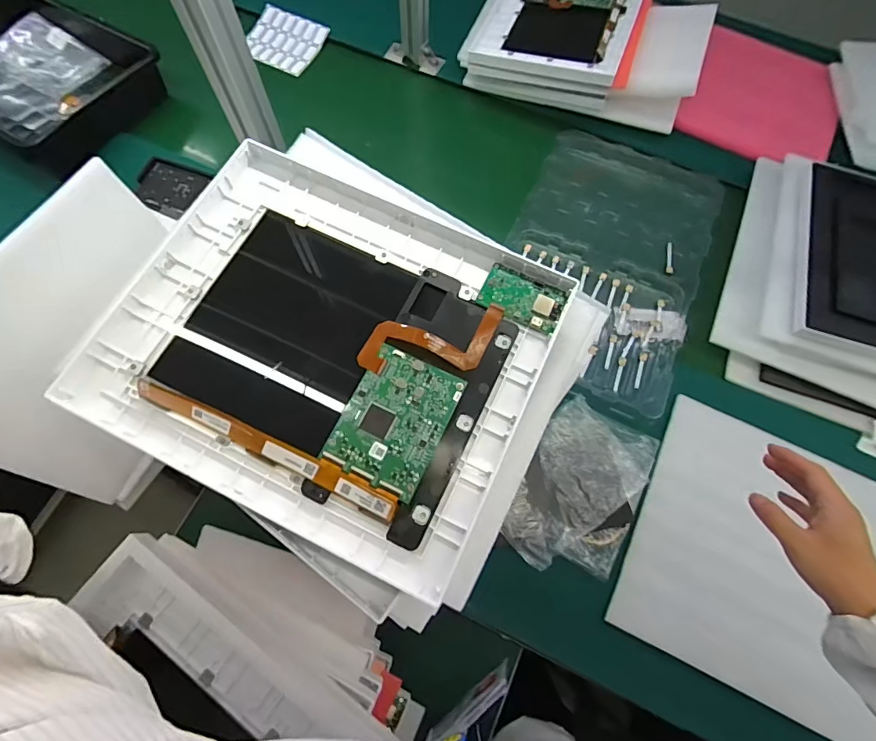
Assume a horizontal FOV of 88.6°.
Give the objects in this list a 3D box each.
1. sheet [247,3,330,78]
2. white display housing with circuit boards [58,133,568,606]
[{"bbox_3d":[-0.312,-0.673,0.915,0.150,0.014,0.126,29,80,5],"label":"sheet"},{"bbox_3d":[-0.075,-0.023,0.337,0.311,0.023,0.260,26,72,8],"label":"white display housing with circuit boards"}]

